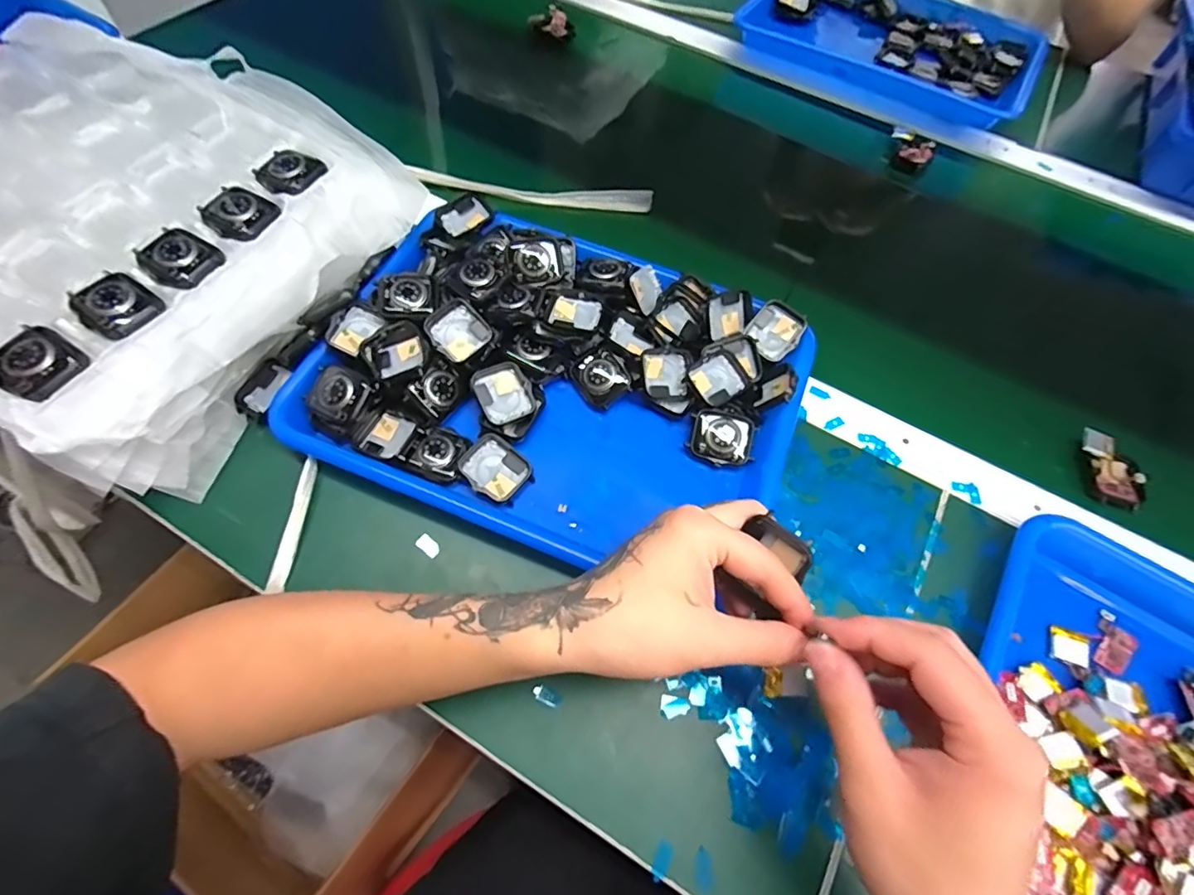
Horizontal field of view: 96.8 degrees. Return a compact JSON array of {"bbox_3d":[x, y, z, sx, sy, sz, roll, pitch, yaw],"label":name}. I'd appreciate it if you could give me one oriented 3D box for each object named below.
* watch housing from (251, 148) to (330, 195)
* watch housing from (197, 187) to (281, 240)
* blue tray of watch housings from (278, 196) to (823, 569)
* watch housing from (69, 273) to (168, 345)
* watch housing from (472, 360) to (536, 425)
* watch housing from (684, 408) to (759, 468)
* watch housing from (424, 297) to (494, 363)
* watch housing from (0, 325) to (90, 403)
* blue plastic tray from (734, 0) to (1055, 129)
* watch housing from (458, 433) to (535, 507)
[{"bbox_3d":[-0.226,-0.200,0.385,0.050,0.009,0.037,23,64,8],"label":"watch housing"},{"bbox_3d":[-0.249,-0.164,0.369,0.045,0.008,0.041,36,67,14],"label":"watch housing"},{"bbox_3d":[-0.025,-0.050,0.381,0.322,0.047,0.236,21,64,7],"label":"blue tray of watch housings"},{"bbox_3d":[-0.299,-0.089,0.330,0.047,0.012,0.039,29,65,11],"label":"watch housing"},{"bbox_3d":[-0.066,-0.039,0.377,0.036,0.011,0.040,-22,77,-25],"label":"watch housing"},{"bbox_3d":[0.089,-0.007,0.375,0.044,0.013,0.039,16,63,5],"label":"watch housing"},{"bbox_3d":[-0.099,-0.083,0.376,0.036,0.011,0.044,-43,84,-4],"label":"watch housing"},{"bbox_3d":[-0.328,-0.050,0.310,0.047,0.013,0.039,29,65,11],"label":"watch housing"},{"bbox_3d":[0.361,-0.503,0.658,0.332,0.044,0.231,30,65,11],"label":"blue plastic tray"},{"bbox_3d":[-0.069,0.016,0.362,0.044,0.016,0.038,36,66,14],"label":"watch housing"}]

